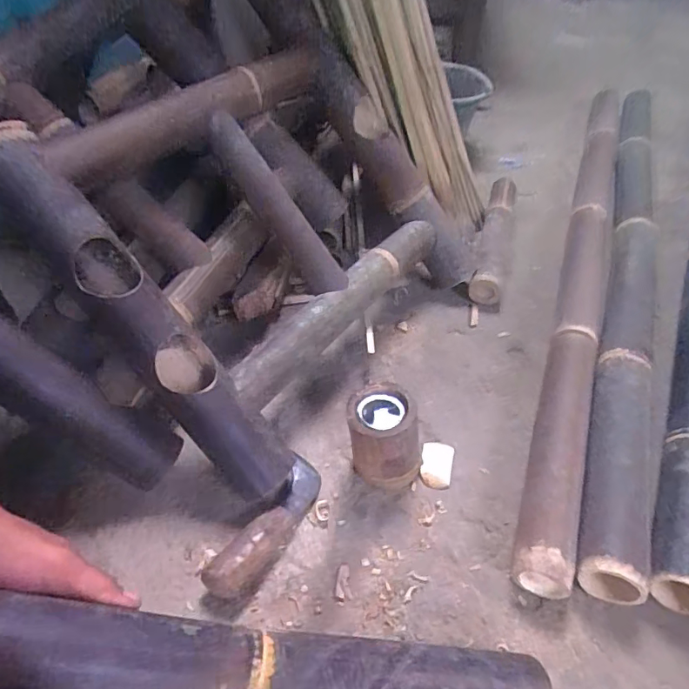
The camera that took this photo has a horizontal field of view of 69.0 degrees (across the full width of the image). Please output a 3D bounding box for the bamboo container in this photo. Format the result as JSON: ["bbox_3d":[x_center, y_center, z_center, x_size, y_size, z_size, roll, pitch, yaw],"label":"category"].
[{"bbox_3d":[0.052,0.119,0.642,0.093,0.125,0.082,9,46,9],"label":"bamboo container"}]

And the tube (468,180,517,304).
[{"bbox_3d":[0.313,-0.234,1.019,0.069,0.061,0.388,14,47,13],"label":"tube"}]

